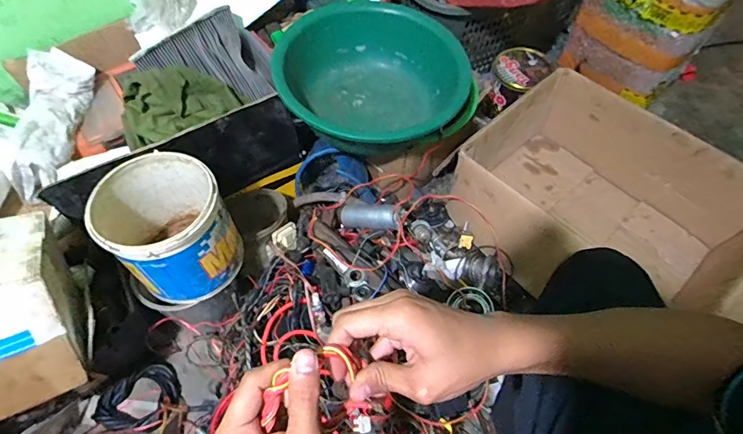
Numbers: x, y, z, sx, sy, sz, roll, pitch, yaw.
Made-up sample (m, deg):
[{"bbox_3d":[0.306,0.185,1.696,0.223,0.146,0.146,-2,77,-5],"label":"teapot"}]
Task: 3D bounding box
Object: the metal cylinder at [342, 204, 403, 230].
[{"bbox_3d":[-0.004,-0.005,0.871,0.145,0.042,0.053,4,55,39],"label":"metal cylinder"}]

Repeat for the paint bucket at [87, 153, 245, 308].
[{"bbox_3d":[-0.321,0.018,0.701,0.171,0.185,0.185,-1,60,1],"label":"paint bucket"}]

